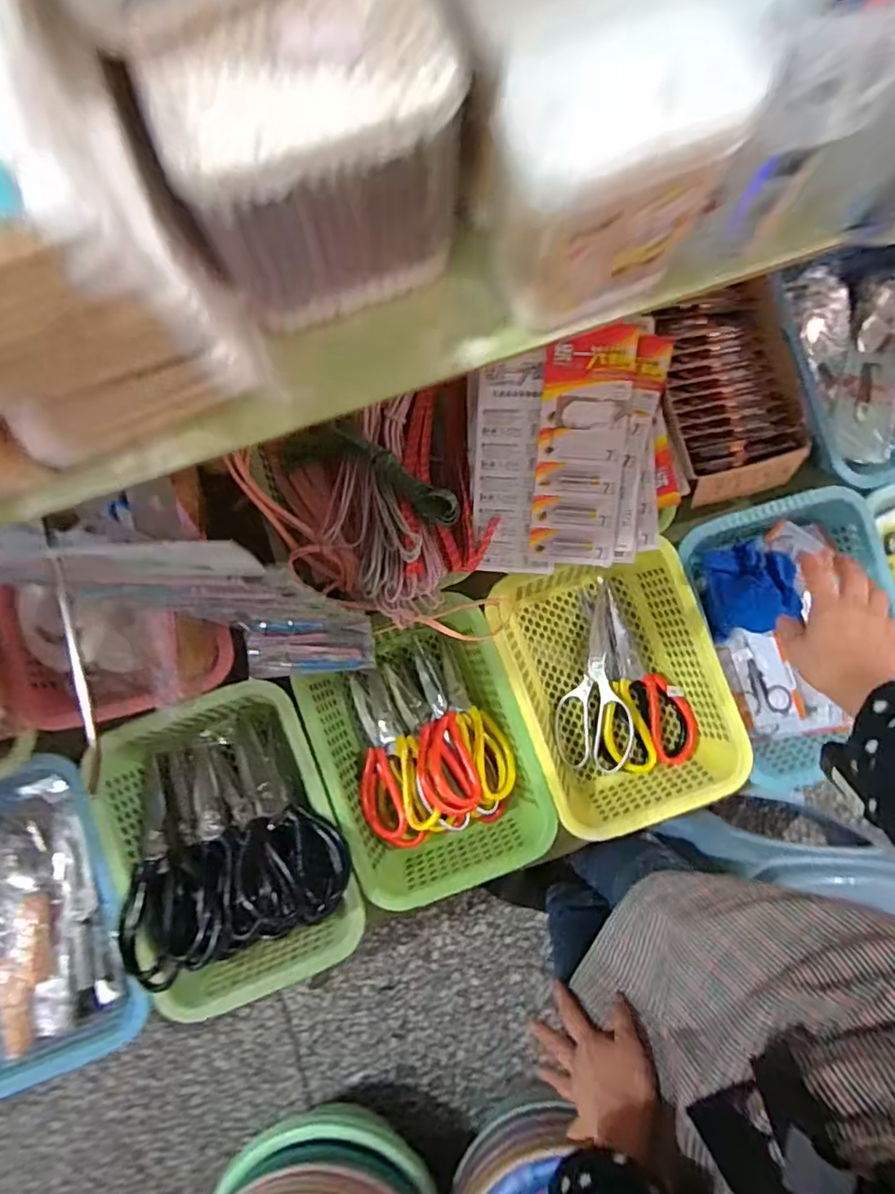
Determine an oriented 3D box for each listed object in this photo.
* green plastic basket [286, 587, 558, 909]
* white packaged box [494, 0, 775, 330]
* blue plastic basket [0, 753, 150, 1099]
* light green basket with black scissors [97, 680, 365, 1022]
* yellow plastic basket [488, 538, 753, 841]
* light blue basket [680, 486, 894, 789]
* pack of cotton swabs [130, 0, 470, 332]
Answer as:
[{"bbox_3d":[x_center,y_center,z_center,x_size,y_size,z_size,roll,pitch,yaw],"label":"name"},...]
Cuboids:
[{"bbox_3d":[-0.023,0.174,0.667,0.221,0.074,0.296,-21,84,-2],"label":"green plastic basket"},{"bbox_3d":[0.046,-0.125,0.181,0.069,0.069,0.044,-13,84,-1],"label":"white packaged box"},{"bbox_3d":[-0.448,0.340,0.619,0.219,0.080,0.303,-21,84,-2],"label":"blue plastic basket"},{"bbox_3d":[-0.229,0.259,0.617,0.230,0.099,0.307,-19,84,-2],"label":"light green basket with black scissors"},{"bbox_3d":[0.190,0.102,0.679,0.216,0.082,0.287,-19,84,-2],"label":"yellow plastic basket"},{"bbox_3d":[0.397,0.039,0.664,0.210,0.094,0.296,-21,84,-2],"label":"light blue basket"},{"bbox_3d":[-0.036,-0.127,0.180,0.077,0.071,0.043,-28,84,-3],"label":"pack of cotton swabs"}]

